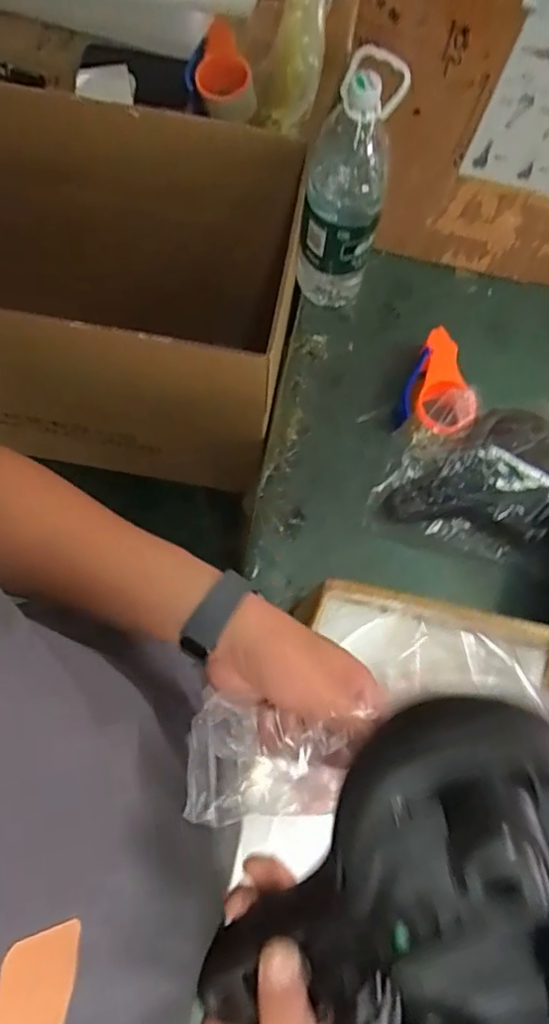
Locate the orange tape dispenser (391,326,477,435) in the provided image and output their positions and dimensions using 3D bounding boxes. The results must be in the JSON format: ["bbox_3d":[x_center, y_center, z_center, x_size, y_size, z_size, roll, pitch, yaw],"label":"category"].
[{"bbox_3d":[0.227,-0.161,0.799,0.095,0.077,0.154,18,76,2],"label":"orange tape dispenser"}]

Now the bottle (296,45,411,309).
[{"bbox_3d":[0.086,-0.392,0.752,0.098,0.330,0.090,5,76,-1],"label":"bottle"}]

